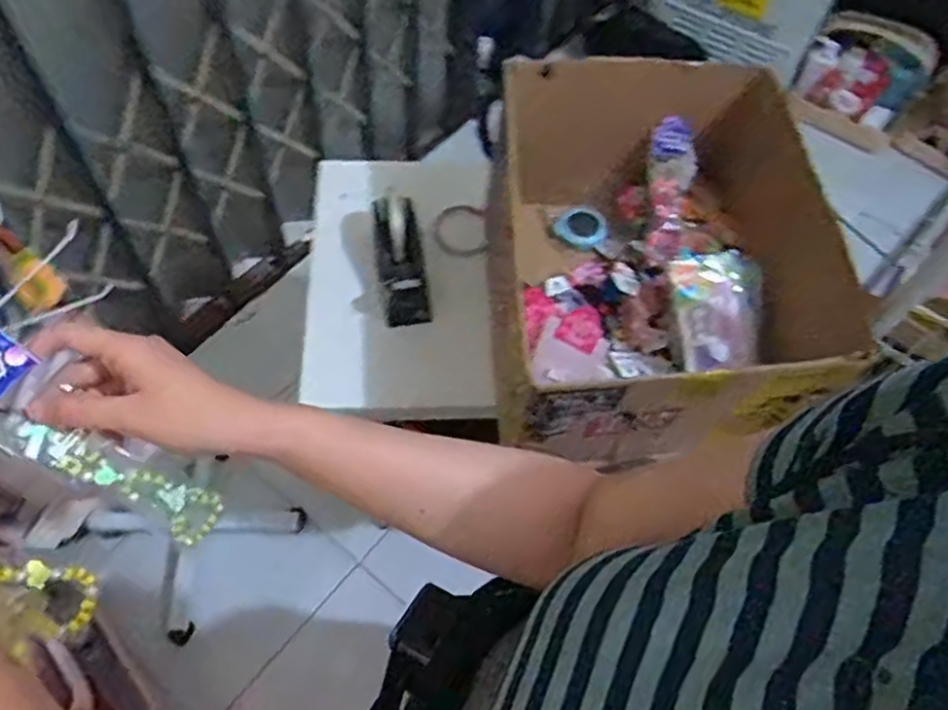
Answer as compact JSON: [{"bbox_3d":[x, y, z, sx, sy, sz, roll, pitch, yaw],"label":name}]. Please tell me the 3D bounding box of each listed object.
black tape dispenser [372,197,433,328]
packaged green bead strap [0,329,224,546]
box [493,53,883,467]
[{"bbox_3d":[-0.089,-0.127,0.923,0.065,0.058,0.166,-9,83,-9],"label":"black tape dispenser"},{"bbox_3d":[-0.228,0.056,0.435,0.018,0.188,0.045,-3,48,46],"label":"packaged green bead strap"},{"bbox_3d":[0.209,-0.116,0.847,0.340,0.234,0.456,3,61,-2],"label":"box"}]

